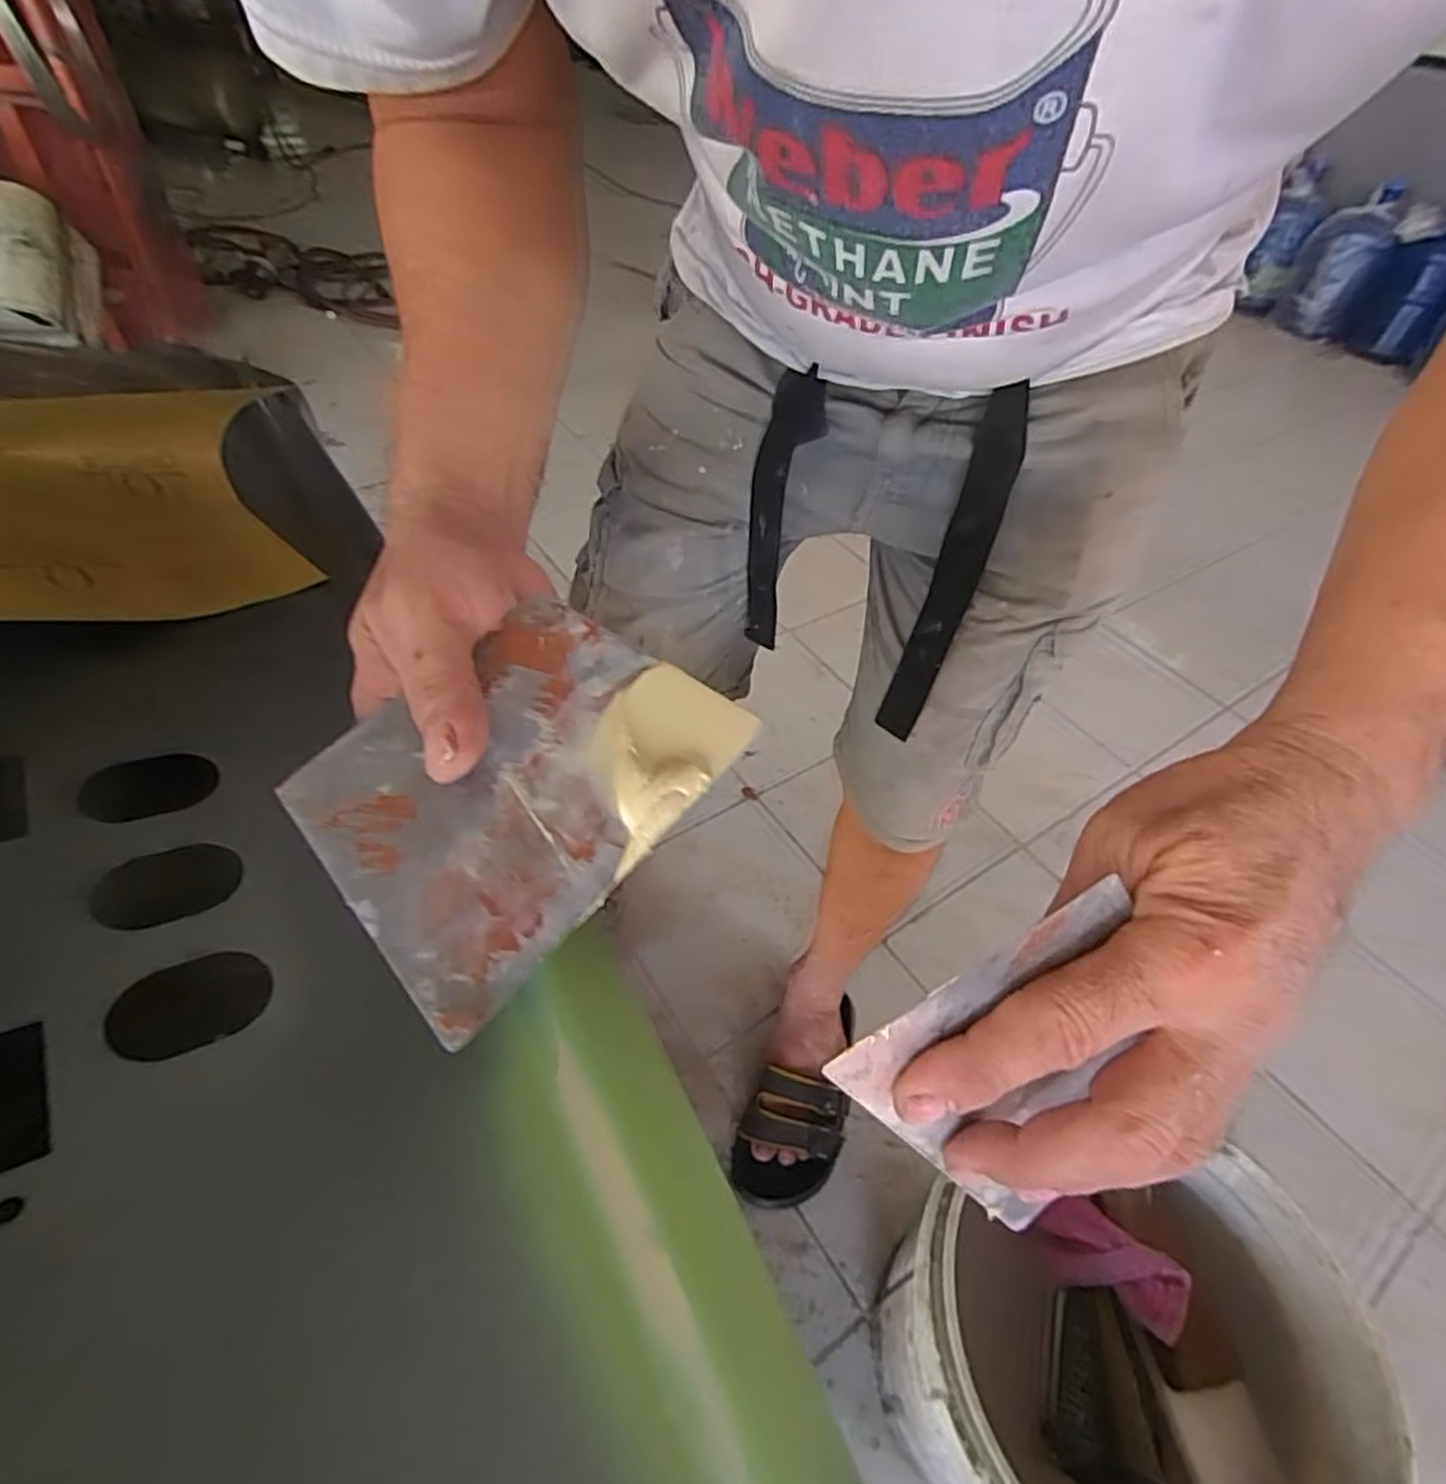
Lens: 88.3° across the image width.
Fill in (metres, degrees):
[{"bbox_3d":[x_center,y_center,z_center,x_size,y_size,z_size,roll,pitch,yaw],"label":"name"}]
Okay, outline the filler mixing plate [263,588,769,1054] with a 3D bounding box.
[{"bbox_3d":[-0.066,0.010,0.249,0.096,0.008,0.136,41,63,10],"label":"filler mixing plate"}]

